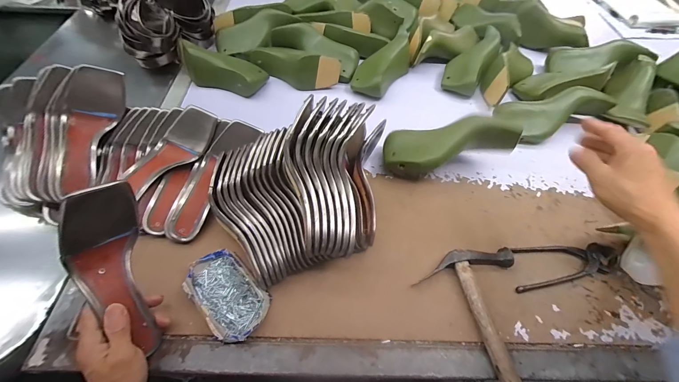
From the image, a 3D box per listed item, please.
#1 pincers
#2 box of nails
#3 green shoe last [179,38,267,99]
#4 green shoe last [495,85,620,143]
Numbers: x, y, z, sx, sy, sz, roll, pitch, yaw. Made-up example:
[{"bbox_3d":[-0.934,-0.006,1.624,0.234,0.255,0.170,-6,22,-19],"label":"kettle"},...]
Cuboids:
[{"bbox_3d":[0.346,0.107,0.448,0.175,0.016,0.062,-9,55,-8],"label":"pincers"},{"bbox_3d":[-0.158,0.141,0.402,0.130,0.026,0.075,38,61,22],"label":"box of nails"},{"bbox_3d":[-0.274,-0.290,0.655,0.202,0.070,0.097,22,57,13],"label":"green shoe last"},{"bbox_3d":[0.442,-0.171,0.610,0.215,0.074,0.104,-18,57,-14],"label":"green shoe last"}]

